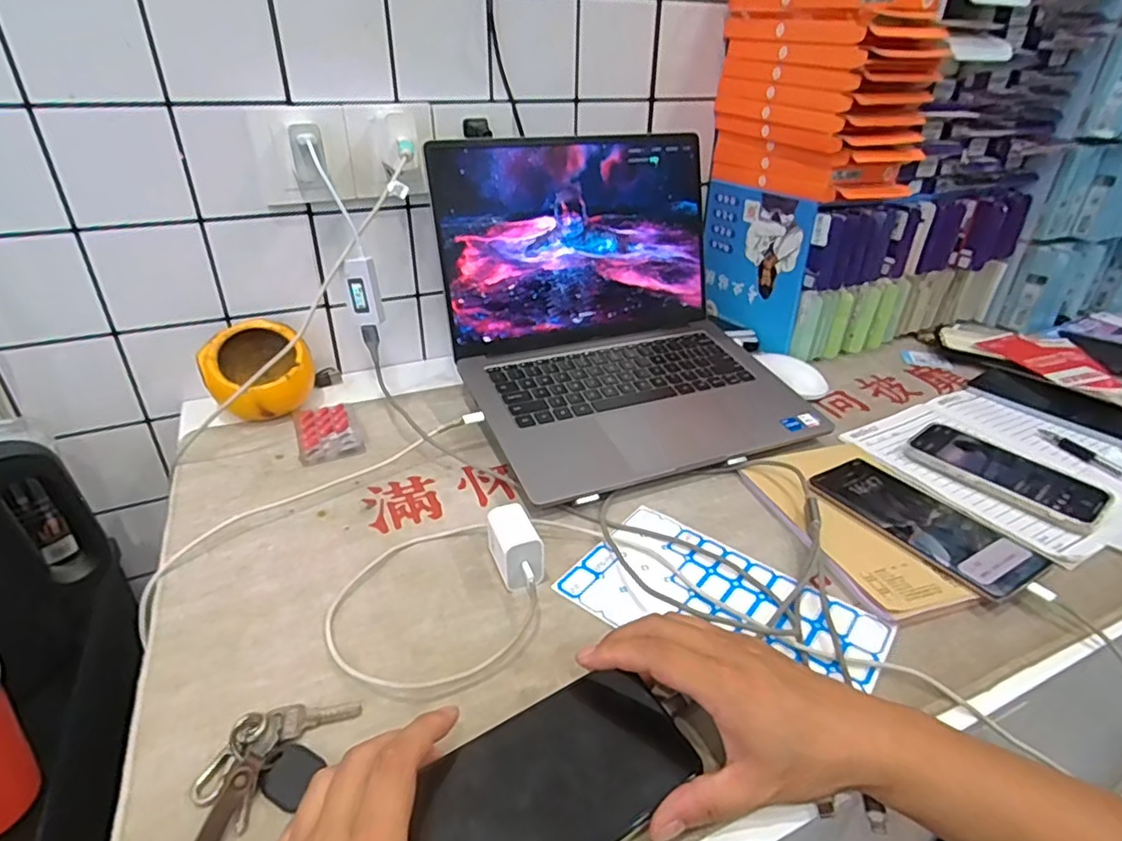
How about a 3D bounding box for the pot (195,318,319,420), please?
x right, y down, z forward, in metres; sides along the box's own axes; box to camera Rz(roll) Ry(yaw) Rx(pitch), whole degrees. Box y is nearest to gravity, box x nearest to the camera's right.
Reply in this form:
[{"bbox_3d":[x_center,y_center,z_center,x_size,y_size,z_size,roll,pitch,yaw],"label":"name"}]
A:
[{"bbox_3d":[-0.301,-0.052,0.615,0.100,0.077,0.088,-15,34,-26],"label":"pot"}]

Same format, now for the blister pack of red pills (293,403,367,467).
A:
[{"bbox_3d":[-0.225,0.010,0.595,0.056,0.011,0.095,-13,30,-21],"label":"blister pack of red pills"}]

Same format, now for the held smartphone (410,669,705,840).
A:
[{"bbox_3d":[-0.004,0.179,0.304,0.145,0.014,0.074,-15,45,-35],"label":"held smartphone"}]

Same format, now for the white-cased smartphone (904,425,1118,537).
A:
[{"bbox_3d":[0.392,0.042,0.543,0.080,0.013,0.146,-22,38,-33],"label":"white-cased smartphone"}]

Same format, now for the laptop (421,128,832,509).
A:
[{"bbox_3d":[0.067,-0.113,0.592,0.311,0.243,0.282,-11,33,-21],"label":"laptop"}]

